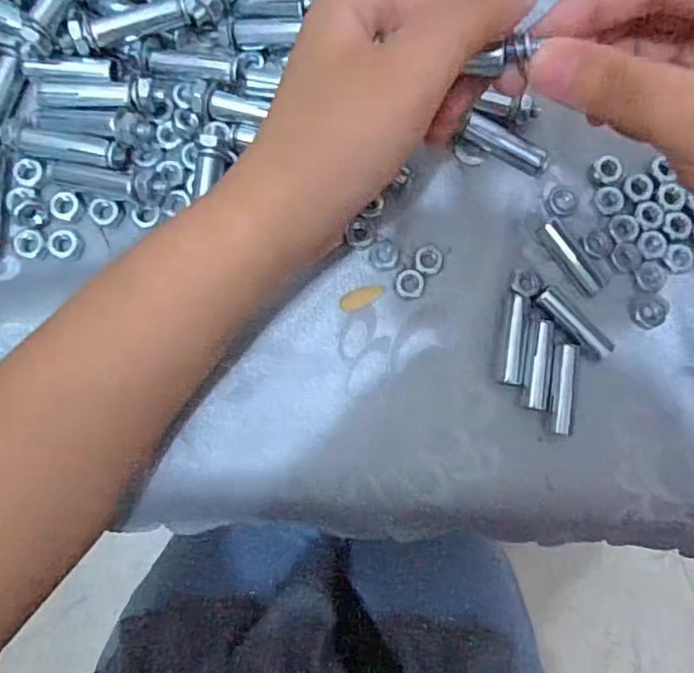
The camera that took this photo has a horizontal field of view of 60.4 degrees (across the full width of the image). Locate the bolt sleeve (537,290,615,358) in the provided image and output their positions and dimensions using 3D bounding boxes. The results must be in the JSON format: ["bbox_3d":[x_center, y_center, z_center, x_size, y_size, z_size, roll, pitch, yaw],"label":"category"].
[{"bbox_3d":[0.100,-0.006,0.262,0.038,0.005,0.010,41,83,3],"label":"bolt sleeve"}]

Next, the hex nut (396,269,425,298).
[{"bbox_3d":[0.028,-0.024,0.265,0.012,0.004,0.013,1,83,-2],"label":"hex nut"}]

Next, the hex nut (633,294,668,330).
[{"bbox_3d":[0.137,-0.011,0.267,0.016,0.004,0.015,-15,84,-4],"label":"hex nut"}]

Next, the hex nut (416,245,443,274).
[{"bbox_3d":[0.037,-0.035,0.267,0.012,0.004,0.013,25,82,1],"label":"hex nut"}]

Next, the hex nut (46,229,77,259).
[{"bbox_3d":[-0.125,-0.041,0.260,0.012,0.004,0.012,3,83,-2],"label":"hex nut"}]

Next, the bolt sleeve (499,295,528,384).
[{"bbox_3d":[0.073,0.002,0.261,0.009,0.007,0.038,8,82,-1],"label":"bolt sleeve"}]

